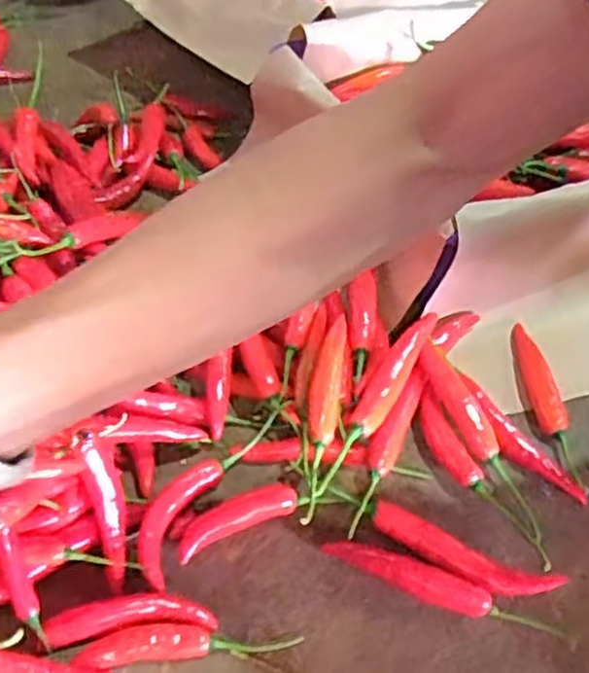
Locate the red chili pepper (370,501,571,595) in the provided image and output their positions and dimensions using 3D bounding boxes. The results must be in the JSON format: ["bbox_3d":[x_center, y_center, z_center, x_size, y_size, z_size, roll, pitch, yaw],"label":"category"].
[{"bbox_3d":[0.114,0.155,0.492,0.131,0.024,0.027,23,50,15],"label":"red chili pepper"}]

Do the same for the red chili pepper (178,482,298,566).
[{"bbox_3d":[-0.042,0.130,0.505,0.090,0.018,0.023,-19,52,-20],"label":"red chili pepper"}]

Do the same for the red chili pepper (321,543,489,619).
[{"bbox_3d":[0.077,0.164,0.486,0.112,0.023,0.025,24,50,17],"label":"red chili pepper"}]

